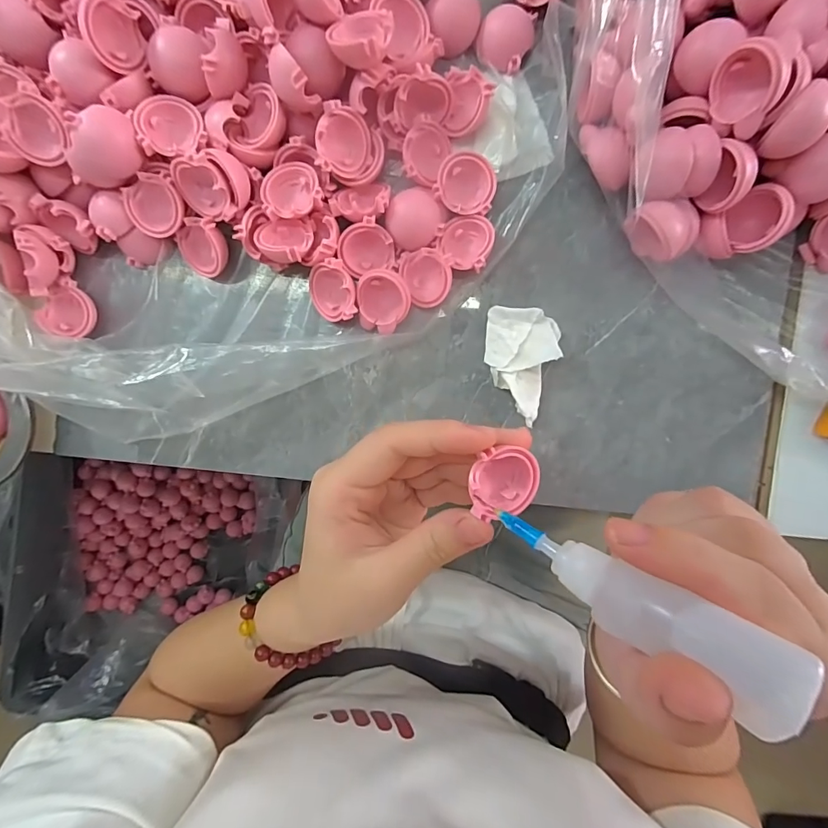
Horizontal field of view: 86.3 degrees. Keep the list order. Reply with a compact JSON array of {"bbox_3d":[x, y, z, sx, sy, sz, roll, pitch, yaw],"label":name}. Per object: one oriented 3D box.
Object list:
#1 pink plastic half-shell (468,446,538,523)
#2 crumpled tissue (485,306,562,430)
[{"bbox_3d":[0.036,0.027,0.175,0.026,0.014,0.027,0,99,-2],"label":"pink plastic half-shell"},{"bbox_3d":[0.057,-0.027,0.235,0.036,0.016,0.057,4,96,1],"label":"crumpled tissue"}]

